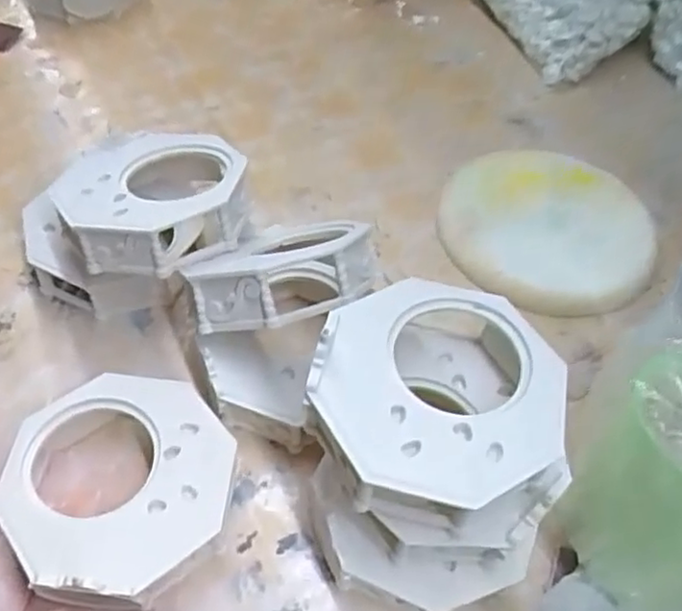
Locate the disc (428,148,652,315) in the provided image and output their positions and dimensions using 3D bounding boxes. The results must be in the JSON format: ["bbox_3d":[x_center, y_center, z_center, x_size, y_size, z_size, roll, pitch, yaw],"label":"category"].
[{"bbox_3d":[0.158,-0.062,0.526,0.159,0.025,0.154,2,53,-3],"label":"disc"}]

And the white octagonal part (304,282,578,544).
[{"bbox_3d":[0.045,0.048,0.330,0.121,0.044,0.123,-2,52,-4],"label":"white octagonal part"}]

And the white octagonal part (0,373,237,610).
[{"bbox_3d":[-0.117,0.097,0.366,0.115,0.041,0.116,-32,61,-25],"label":"white octagonal part"}]

